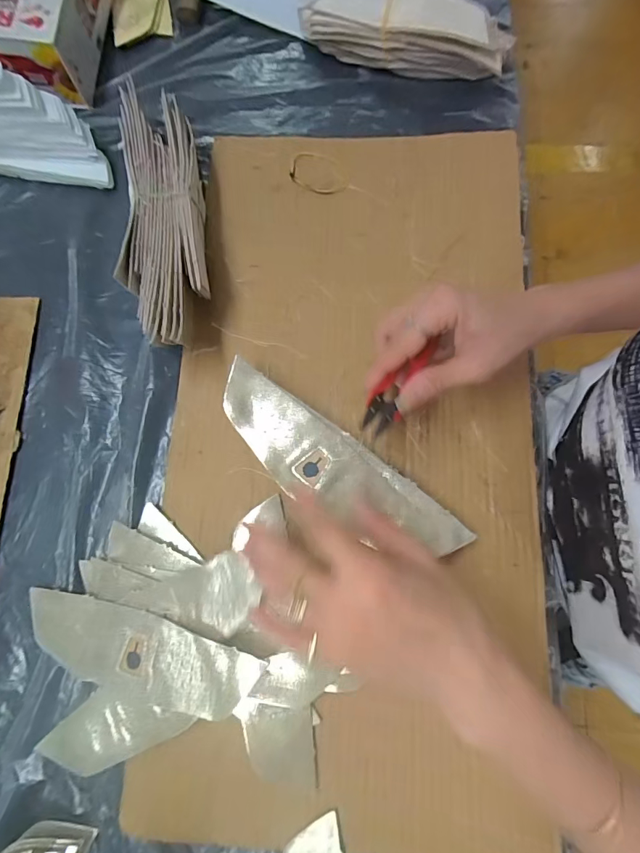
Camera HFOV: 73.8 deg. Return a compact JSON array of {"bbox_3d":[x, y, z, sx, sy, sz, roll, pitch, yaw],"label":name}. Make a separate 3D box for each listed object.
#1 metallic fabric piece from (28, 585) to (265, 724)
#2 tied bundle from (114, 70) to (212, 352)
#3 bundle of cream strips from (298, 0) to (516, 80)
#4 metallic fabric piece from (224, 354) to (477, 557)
[{"bbox_3d":[-0.124,0.153,0.287,0.180,0.014,0.053,5,75,20],"label":"metallic fabric piece"},{"bbox_3d":[-0.131,-0.186,0.368,0.066,0.058,0.269,-10,76,-2],"label":"tied bundle"},{"bbox_3d":[0.085,-0.393,0.422,0.203,0.054,0.067,26,77,7],"label":"bundle of cream strips"},{"bbox_3d":[0.010,0.030,0.311,0.204,0.014,0.057,33,78,7],"label":"metallic fabric piece"}]

